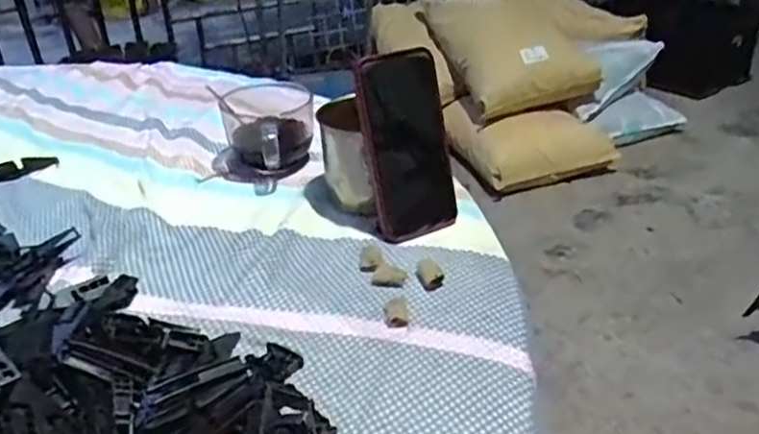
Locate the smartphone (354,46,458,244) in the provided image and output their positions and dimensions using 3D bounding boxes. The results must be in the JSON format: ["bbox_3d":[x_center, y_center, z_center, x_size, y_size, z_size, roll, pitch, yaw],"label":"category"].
[{"bbox_3d":[0.027,-0.062,0.576,0.072,0.161,0.008,-15,15,-17],"label":"smartphone"}]

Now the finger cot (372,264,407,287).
[{"bbox_3d":[0.008,0.047,0.530,0.027,0.006,0.024,8,33,14],"label":"finger cot"}]

